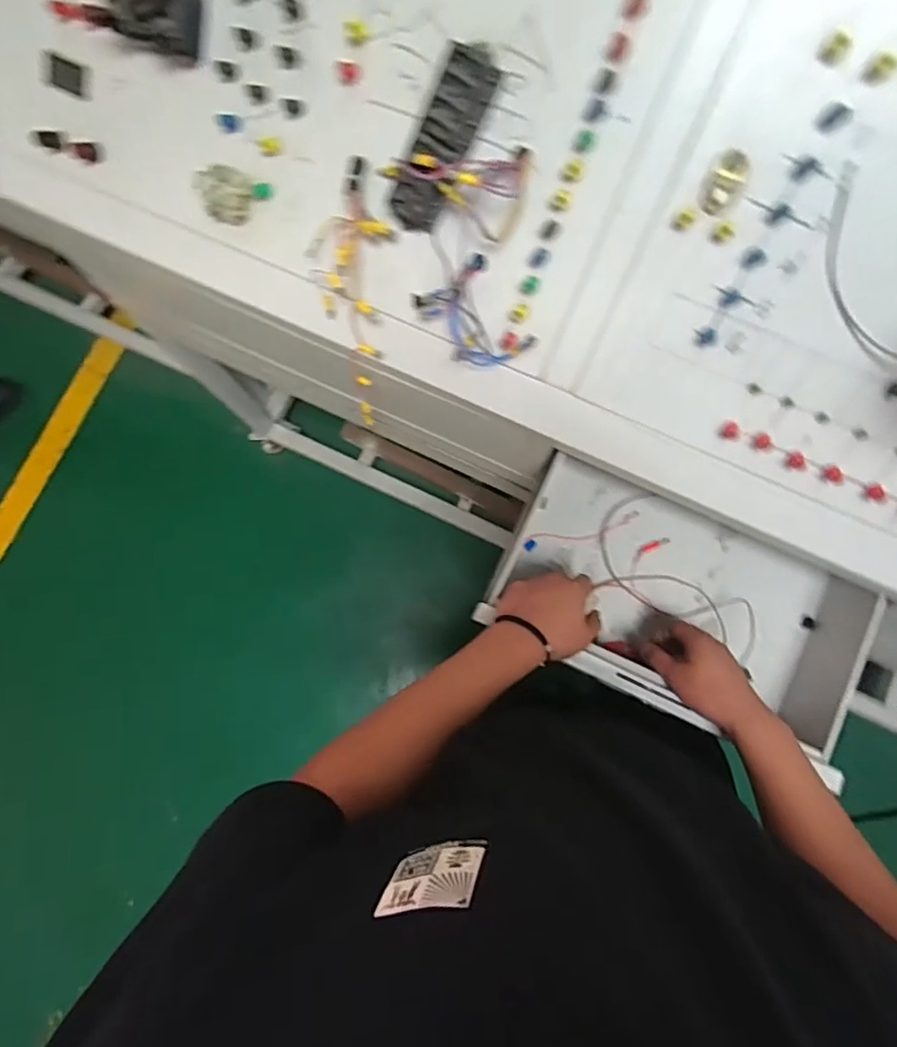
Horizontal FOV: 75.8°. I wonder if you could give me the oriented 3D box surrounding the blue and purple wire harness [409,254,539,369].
[{"bbox_3d":[0.023,-0.190,0.552,0.075,0.038,0.099,-29,82,-3],"label":"blue and purple wire harness"}]

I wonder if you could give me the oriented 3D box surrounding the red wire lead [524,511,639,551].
[{"bbox_3d":[0.170,0.011,0.735,0.148,0.014,0.023,-13,81,-1],"label":"red wire lead"}]

